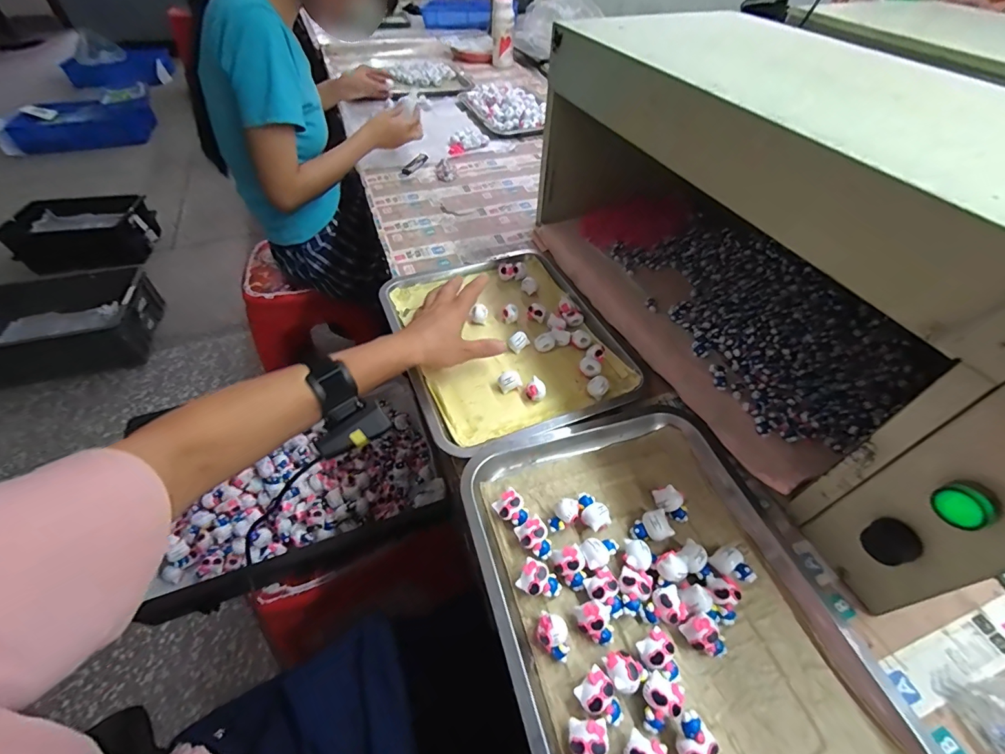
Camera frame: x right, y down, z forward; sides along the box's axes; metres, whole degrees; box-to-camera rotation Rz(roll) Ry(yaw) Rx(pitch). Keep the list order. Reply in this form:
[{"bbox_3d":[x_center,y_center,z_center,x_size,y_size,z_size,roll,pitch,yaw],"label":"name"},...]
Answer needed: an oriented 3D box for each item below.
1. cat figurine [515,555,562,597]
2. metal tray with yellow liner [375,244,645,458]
[{"bbox_3d":[0.031,0.169,0.355,0.033,0.017,0.025,24,55,20],"label":"cat figurine"},{"bbox_3d":[0.000,-0.053,0.560,0.253,0.032,0.324,-20,53,-15],"label":"metal tray with yellow liner"}]

